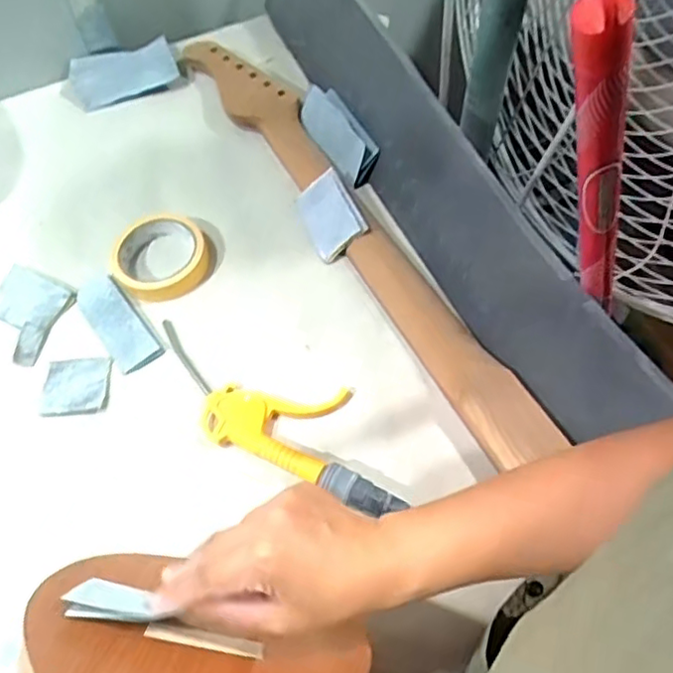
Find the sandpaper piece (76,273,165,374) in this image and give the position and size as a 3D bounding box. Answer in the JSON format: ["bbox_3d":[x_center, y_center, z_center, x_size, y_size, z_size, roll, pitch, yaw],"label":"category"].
[{"bbox_3d":[-0.212,-0.016,0.613,0.043,0.008,0.116,-34,64,-18],"label":"sandpaper piece"}]

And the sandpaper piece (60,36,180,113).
[{"bbox_3d":[-0.266,-0.325,0.784,0.136,0.038,0.074,-16,60,-9],"label":"sandpaper piece"}]

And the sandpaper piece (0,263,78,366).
[{"bbox_3d":[-0.306,-0.023,0.624,0.076,0.014,0.090,20,61,12],"label":"sandpaper piece"}]

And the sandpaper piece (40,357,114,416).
[{"bbox_3d":[-0.239,0.045,0.585,0.062,0.007,0.057,0,59,1],"label":"sandpaper piece"}]

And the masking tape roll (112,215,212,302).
[{"bbox_3d":[-0.175,-0.080,0.642,0.093,0.027,0.089,0,59,1],"label":"masking tape roll"}]

